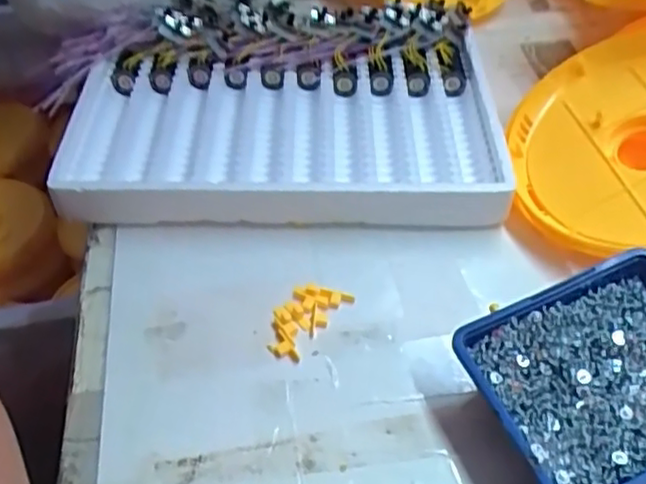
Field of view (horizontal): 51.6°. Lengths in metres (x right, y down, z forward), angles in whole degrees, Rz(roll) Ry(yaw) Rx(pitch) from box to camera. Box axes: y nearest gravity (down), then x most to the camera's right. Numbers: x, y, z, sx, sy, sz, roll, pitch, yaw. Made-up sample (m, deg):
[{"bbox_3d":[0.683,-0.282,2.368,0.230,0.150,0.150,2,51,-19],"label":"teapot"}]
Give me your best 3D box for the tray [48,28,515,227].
[{"bbox_3d":[-0.030,-0.090,0.542,0.338,0.045,0.191,0,48,1],"label":"tray"}]

